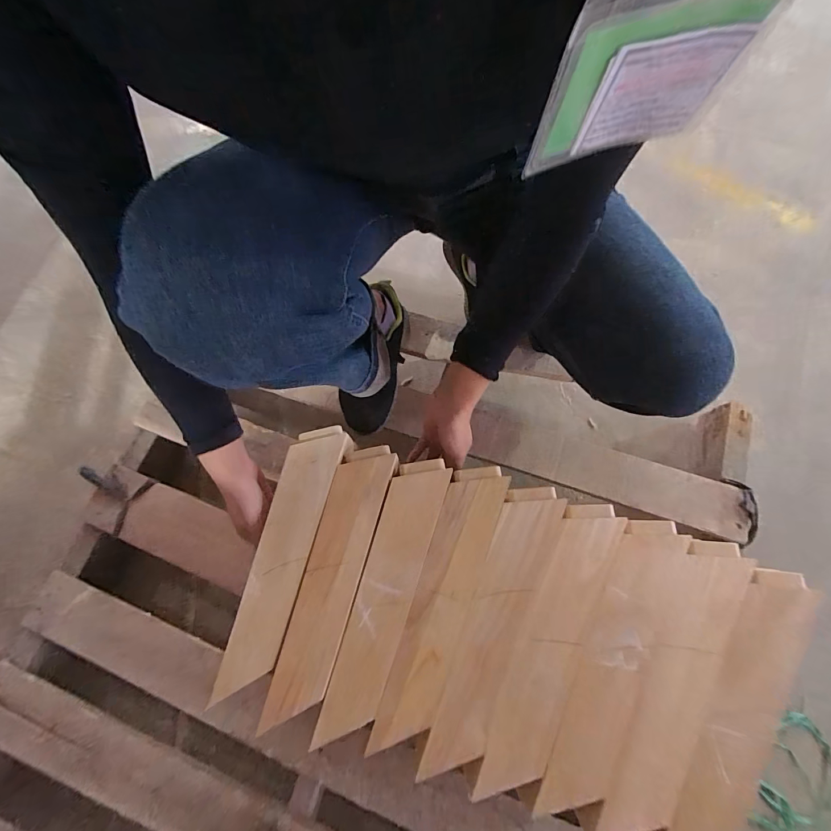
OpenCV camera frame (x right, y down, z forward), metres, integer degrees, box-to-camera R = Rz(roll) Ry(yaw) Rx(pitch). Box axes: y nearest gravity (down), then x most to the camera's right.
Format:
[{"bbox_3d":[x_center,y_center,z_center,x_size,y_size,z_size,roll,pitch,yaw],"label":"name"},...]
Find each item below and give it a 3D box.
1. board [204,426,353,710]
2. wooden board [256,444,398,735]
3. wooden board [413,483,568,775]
[{"bbox_3d":[-0.147,0.148,0.427,0.064,0.012,0.288,14,73,7],"label":"board"},{"bbox_3d":[-0.091,0.171,0.423,0.062,0.011,0.286,15,72,9],"label":"wooden board"},{"bbox_3d":[0.082,0.213,0.400,0.060,0.015,0.292,22,74,10],"label":"wooden board"}]

